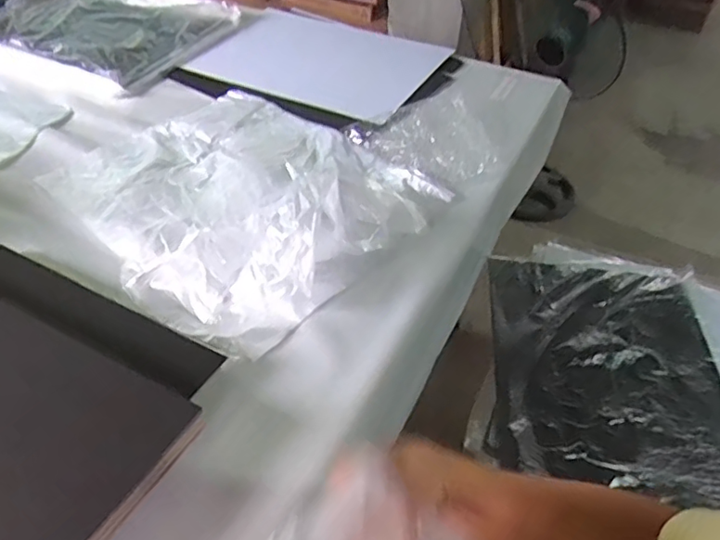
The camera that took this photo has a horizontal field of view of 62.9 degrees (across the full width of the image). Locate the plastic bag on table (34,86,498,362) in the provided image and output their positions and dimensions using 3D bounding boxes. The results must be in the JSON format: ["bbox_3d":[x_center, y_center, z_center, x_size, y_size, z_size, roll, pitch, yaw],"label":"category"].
[{"bbox_3d":[-0.136,-0.188,0.920,0.509,0.103,0.613,34,52,28],"label":"plastic bag on table"}]

